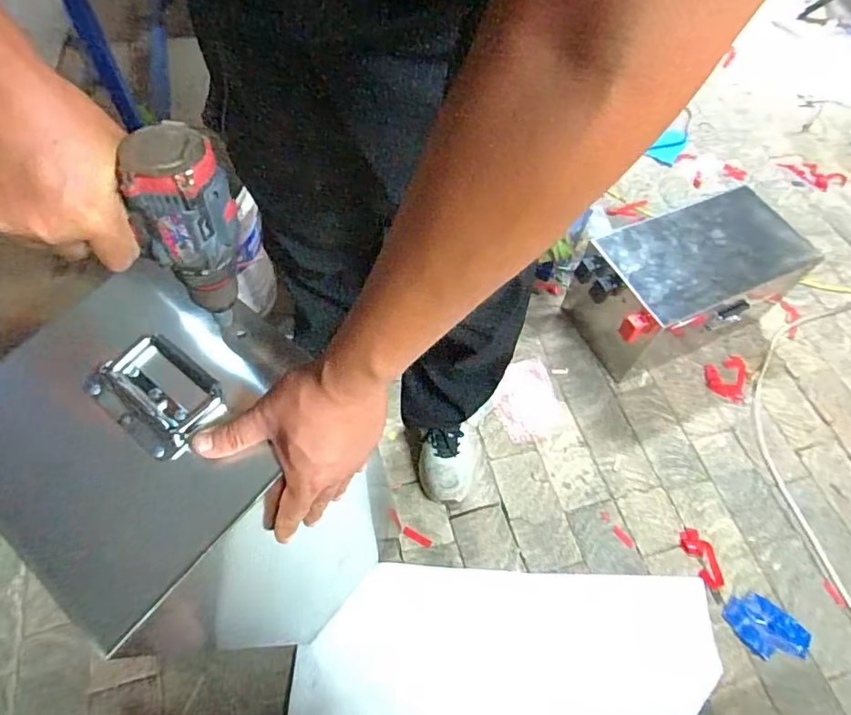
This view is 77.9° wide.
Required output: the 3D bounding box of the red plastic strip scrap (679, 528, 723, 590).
[{"bbox_3d":[0.546,0.394,1.039,0.055,0.014,0.113,-16,62,-13],"label":"red plastic strip scrap"}]

